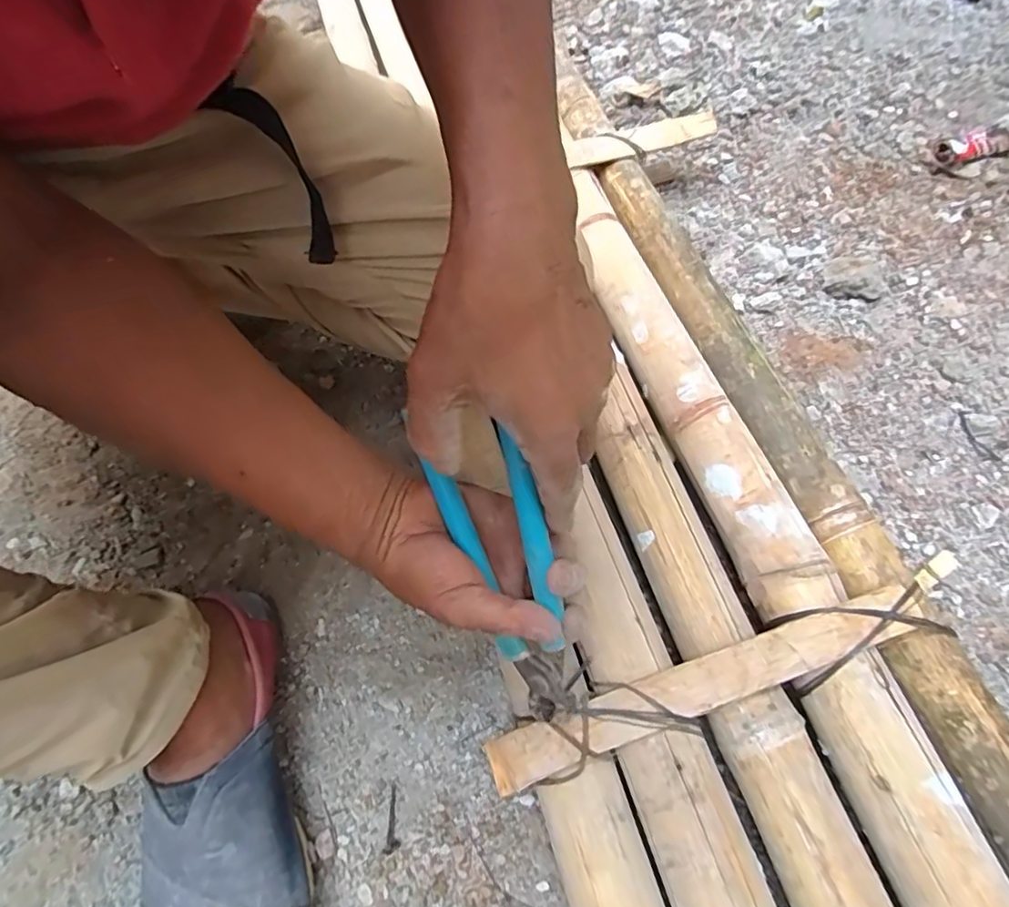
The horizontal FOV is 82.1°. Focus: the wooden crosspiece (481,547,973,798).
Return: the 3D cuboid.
[{"bbox_3d":[0.158,0.145,0.389,0.350,0.009,0.034,-19,60,-6],"label":"wooden crosspiece"}]

